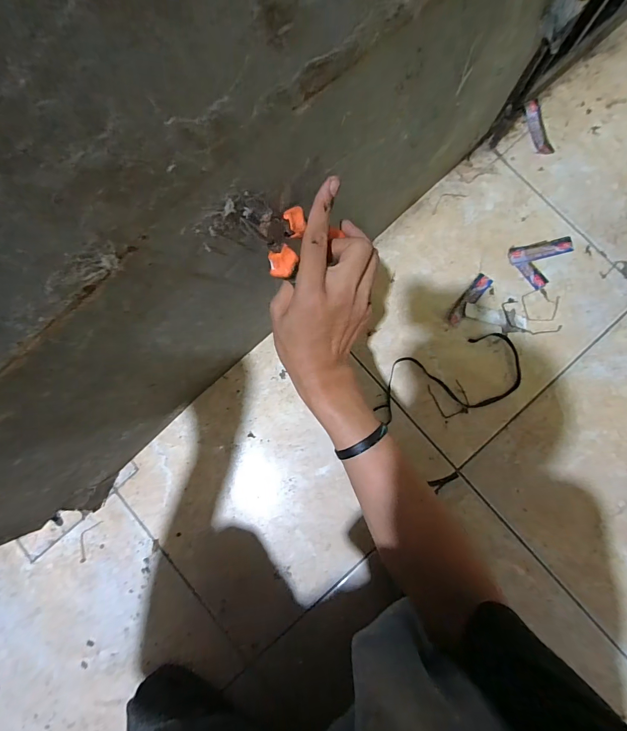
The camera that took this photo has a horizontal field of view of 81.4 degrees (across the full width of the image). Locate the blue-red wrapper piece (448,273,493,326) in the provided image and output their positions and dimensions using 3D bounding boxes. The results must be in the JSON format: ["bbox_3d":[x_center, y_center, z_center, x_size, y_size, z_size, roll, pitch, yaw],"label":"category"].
[{"bbox_3d":[0.240,-0.103,0.563,0.026,0.004,0.093,39,85,6],"label":"blue-red wrapper piece"}]

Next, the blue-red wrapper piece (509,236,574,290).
[{"bbox_3d":[0.363,-0.160,0.569,0.096,0.007,0.071,-11,82,0],"label":"blue-red wrapper piece"}]

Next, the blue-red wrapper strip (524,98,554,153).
[{"bbox_3d":[0.372,-0.393,0.602,0.023,0.008,0.094,-11,82,0],"label":"blue-red wrapper strip"}]

